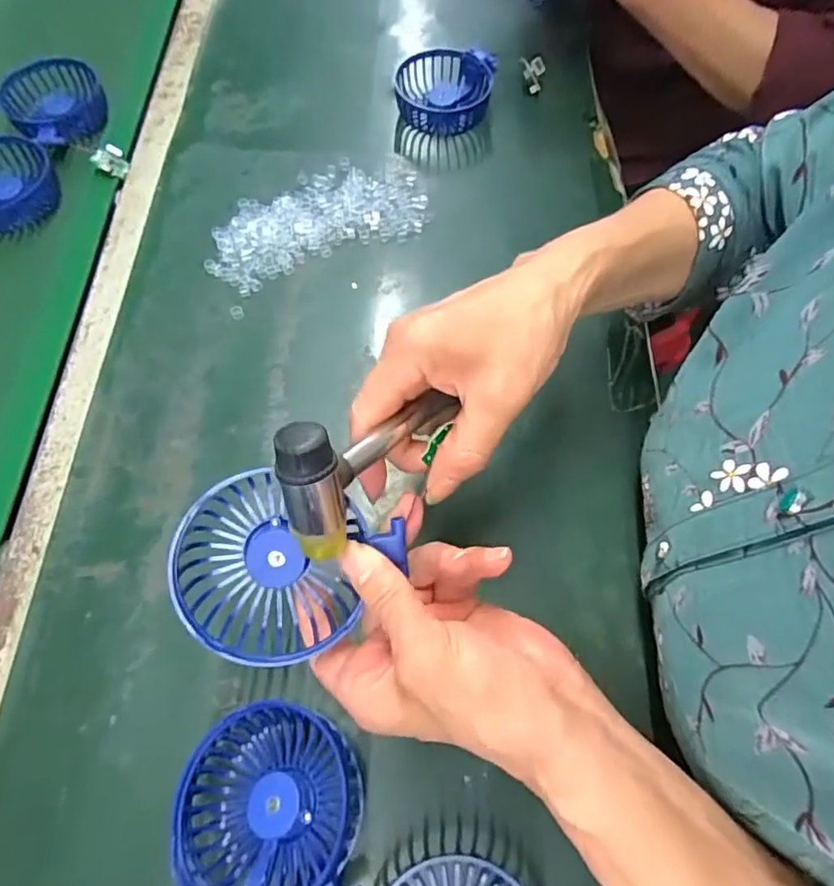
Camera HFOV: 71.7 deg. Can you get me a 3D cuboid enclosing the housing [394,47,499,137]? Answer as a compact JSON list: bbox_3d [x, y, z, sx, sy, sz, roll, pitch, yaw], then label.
[{"bbox_3d":[0.025,-0.333,0.545,0.087,0.039,0.083,0,65,-1],"label":"housing"}]

